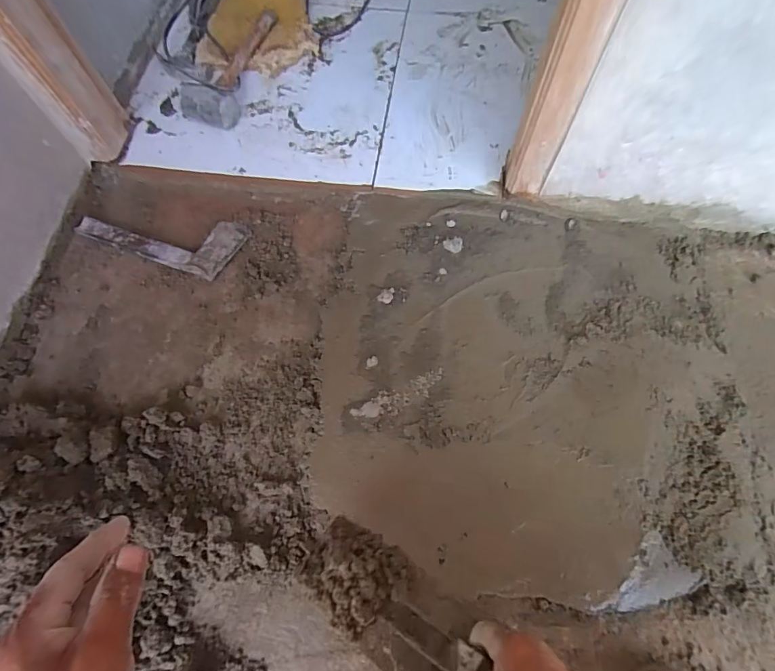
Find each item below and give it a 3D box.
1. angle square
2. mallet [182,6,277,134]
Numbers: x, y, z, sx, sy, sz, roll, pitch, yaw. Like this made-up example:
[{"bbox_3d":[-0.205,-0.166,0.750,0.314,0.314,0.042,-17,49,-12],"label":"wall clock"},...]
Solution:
[{"bbox_3d":[-0.383,-0.178,0.736,0.275,0.019,0.111,18,71,7],"label":"angle square"},{"bbox_3d":[-0.296,-0.518,0.815,0.090,0.063,0.293,10,68,5],"label":"mallet"}]

